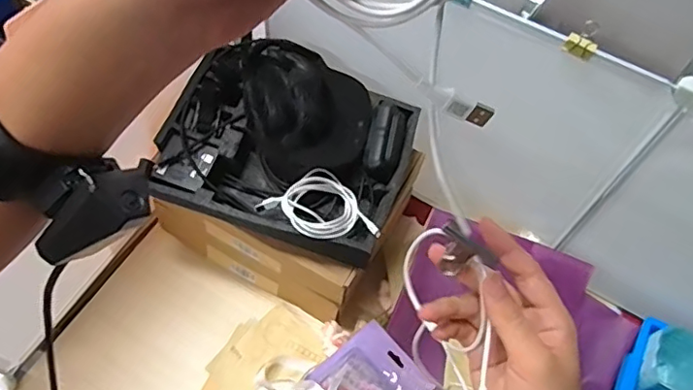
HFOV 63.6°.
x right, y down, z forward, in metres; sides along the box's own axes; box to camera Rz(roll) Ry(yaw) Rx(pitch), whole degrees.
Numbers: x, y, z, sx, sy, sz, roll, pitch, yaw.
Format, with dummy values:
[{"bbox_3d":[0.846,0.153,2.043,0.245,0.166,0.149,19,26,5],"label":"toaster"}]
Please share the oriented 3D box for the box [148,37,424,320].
[{"bbox_3d":[-0.091,-0.026,0.853,0.328,0.264,0.258,26,61,11],"label":"box"}]

